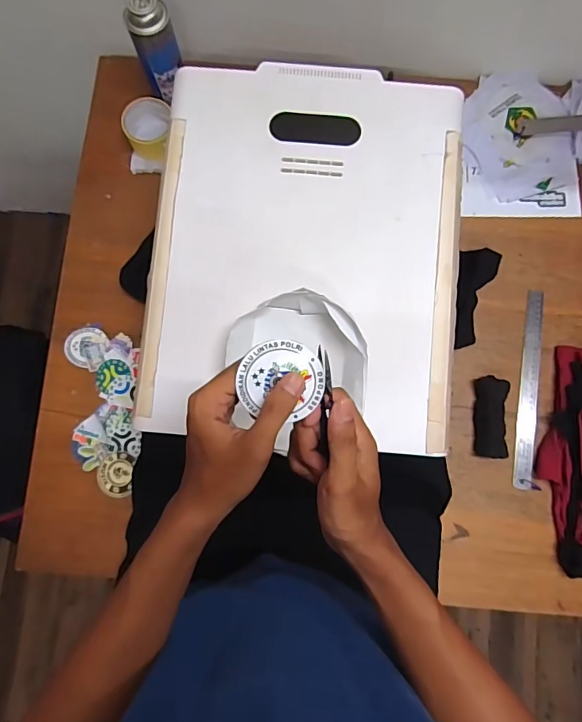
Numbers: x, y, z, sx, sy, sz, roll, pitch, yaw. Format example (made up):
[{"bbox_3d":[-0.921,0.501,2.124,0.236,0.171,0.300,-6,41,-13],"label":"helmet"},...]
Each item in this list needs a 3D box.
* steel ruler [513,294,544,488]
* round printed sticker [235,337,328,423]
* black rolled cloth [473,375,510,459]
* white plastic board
[{"bbox_3d":[0.388,0.042,0.720,0.032,0.009,0.319,6,83,7],"label":"steel ruler"},{"bbox_3d":[-0.006,0.015,0.338,0.063,0.004,0.060,-1,103,-4],"label":"round printed sticker"},{"bbox_3d":[0.317,0.089,0.703,0.044,0.027,0.123,3,83,1],"label":"black rolled cloth"},{"bbox_3d":[0.020,-0.150,0.586,0.397,0.028,0.496,5,83,1],"label":"white plastic board"}]

